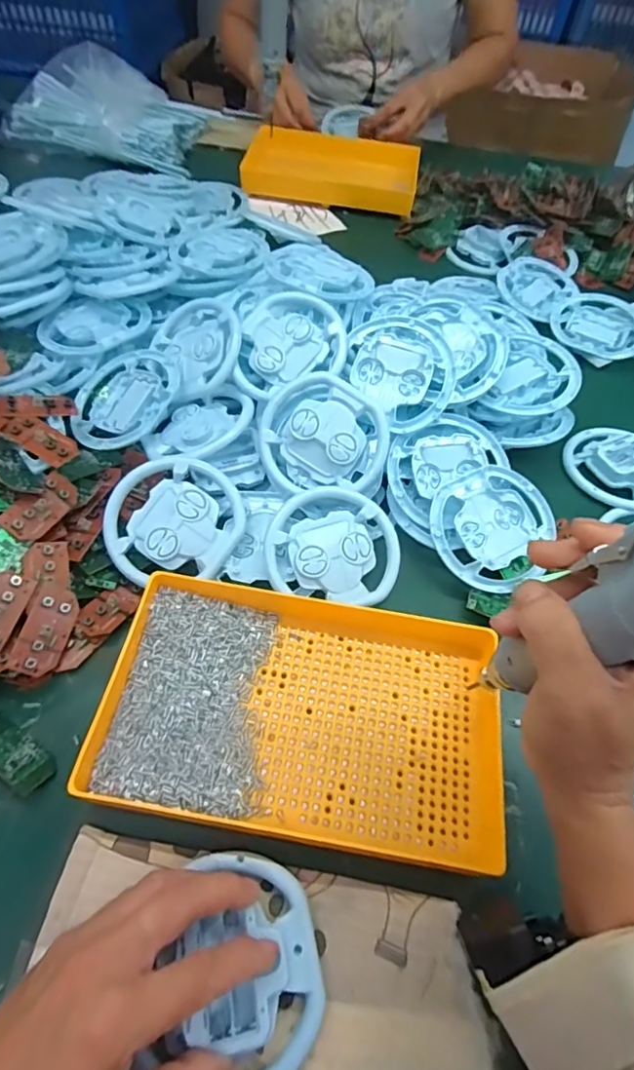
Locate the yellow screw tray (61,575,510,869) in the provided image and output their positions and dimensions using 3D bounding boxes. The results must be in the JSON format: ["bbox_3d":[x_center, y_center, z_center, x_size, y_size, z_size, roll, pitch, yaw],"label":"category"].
[{"bbox_3d":[-0.002,0.109,0.354,0.250,0.029,0.154,9,56,2],"label":"yellow screw tray"}]

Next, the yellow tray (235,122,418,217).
[{"bbox_3d":[0.021,-0.535,0.798,0.249,0.045,0.122,11,56,3],"label":"yellow tray"}]

